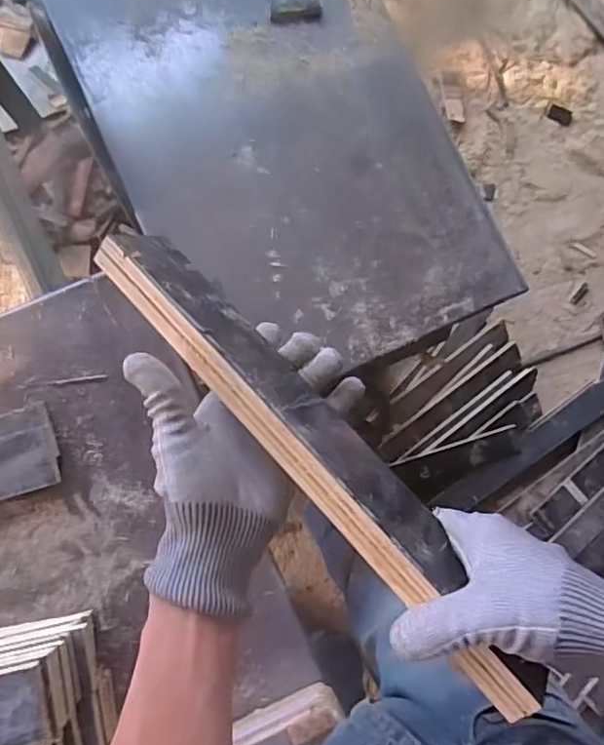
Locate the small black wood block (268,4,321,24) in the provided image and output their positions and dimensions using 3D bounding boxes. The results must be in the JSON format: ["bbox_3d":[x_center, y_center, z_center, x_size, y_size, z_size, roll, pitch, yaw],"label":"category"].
[{"bbox_3d":[-0.006,-0.434,0.674,0.063,0.010,0.018,-7,84,-4],"label":"small black wood block"}]

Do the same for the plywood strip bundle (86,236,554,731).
[{"bbox_3d":[-0.010,0.026,0.382,0.341,0.072,0.028,47,126,13],"label":"plywood strip bundle"}]

